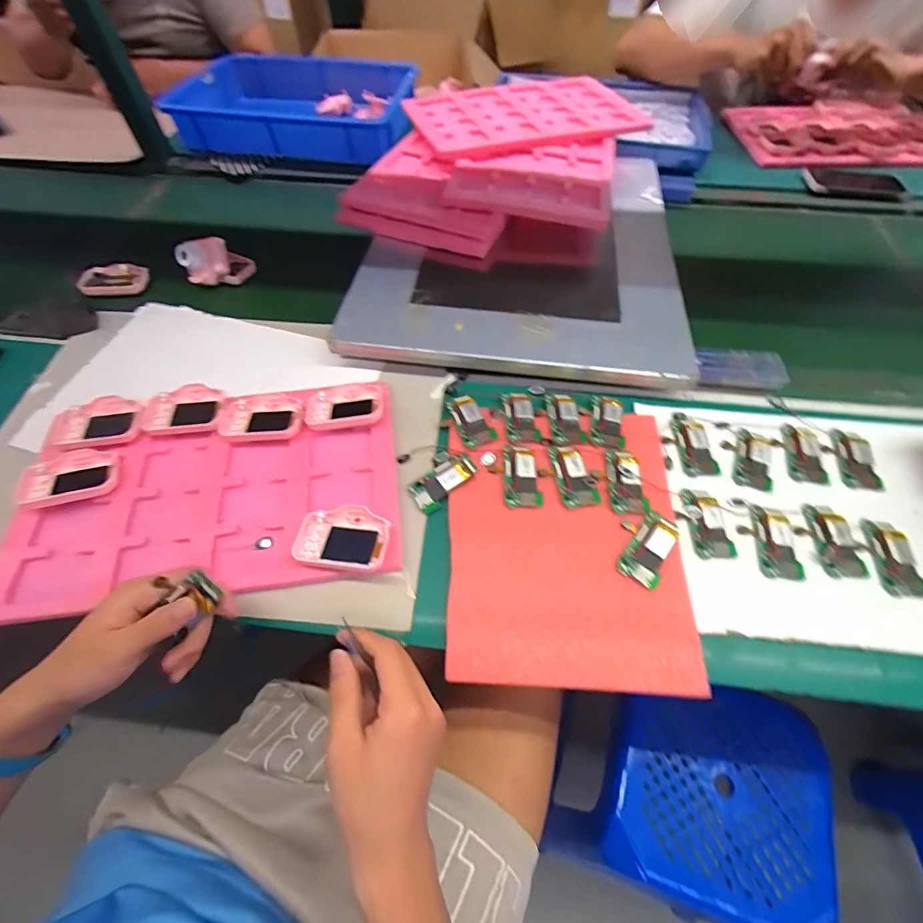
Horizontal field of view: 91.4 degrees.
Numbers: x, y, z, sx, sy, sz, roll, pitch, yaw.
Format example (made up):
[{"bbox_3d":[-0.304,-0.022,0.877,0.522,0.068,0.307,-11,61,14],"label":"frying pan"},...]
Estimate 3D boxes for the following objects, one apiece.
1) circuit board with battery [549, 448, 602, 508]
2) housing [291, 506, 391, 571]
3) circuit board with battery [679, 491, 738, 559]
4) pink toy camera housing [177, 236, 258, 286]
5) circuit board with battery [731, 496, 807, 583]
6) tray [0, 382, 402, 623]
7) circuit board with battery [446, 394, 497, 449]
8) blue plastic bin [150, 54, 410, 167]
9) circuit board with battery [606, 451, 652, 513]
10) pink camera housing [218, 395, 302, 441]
[{"bbox_3d":[0.113,0.014,0.456,0.038,0.005,0.068,-8,57,-5],"label":"circuit board with battery"},{"bbox_3d":[-0.111,0.074,0.424,0.085,0.020,0.059,1,56,1],"label":"housing"},{"bbox_3d":[0.241,0.059,0.440,0.036,0.005,0.070,-3,57,-2],"label":"circuit board with battery"},{"bbox_3d":[-0.354,-0.290,0.653,0.094,0.055,0.045,-15,58,-9],"label":"pink toy camera housing"},{"bbox_3d":[0.296,0.073,0.433,0.047,0.005,0.079,3,57,2],"label":"circuit board with battery"},{"bbox_3d":[-0.255,0.022,0.457,0.370,0.030,0.228,-5,57,-3],"label":"tray"},{"bbox_3d":[0.009,-0.047,0.497,0.036,0.004,0.070,-22,59,-13],"label":"circuit board with battery"},{"bbox_3d":[-0.338,-0.747,0.933,0.473,0.097,0.403,0,56,1],"label":"blue plastic bin"},{"bbox_3d":[0.165,0.018,0.454,0.034,0.011,0.072,-1,56,0],"label":"circuit board with battery"},{"bbox_3d":[-0.219,-0.049,0.493,0.086,0.016,0.060,-8,57,-5],"label":"pink camera housing"}]

